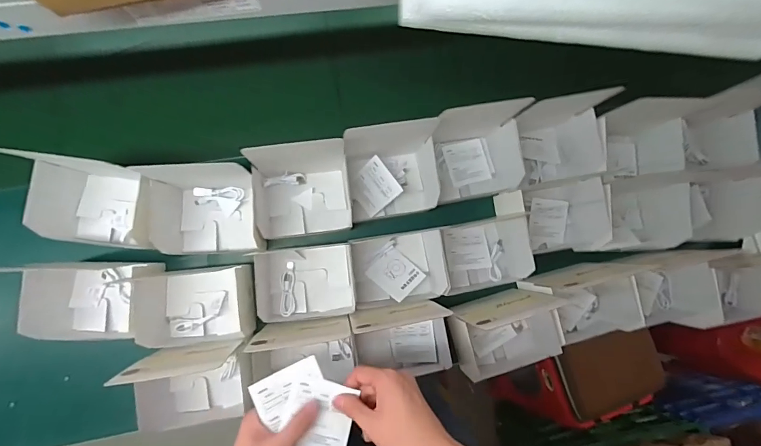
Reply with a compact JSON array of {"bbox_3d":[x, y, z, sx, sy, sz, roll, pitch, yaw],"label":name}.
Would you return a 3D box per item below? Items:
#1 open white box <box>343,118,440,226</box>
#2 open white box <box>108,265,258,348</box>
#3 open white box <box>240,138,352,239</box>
[{"bbox_3d":[0.028,-0.083,0.687,0.165,0.097,0.144,-9,85,-7],"label":"open white box"},{"bbox_3d":[-0.283,0.134,0.636,0.161,0.111,0.121,-5,85,-7],"label":"open white box"},{"bbox_3d":[-0.140,-0.062,0.672,0.151,0.086,0.157,-8,85,-7],"label":"open white box"}]

